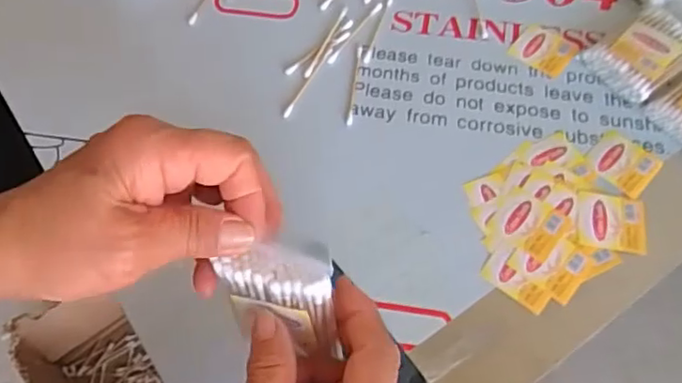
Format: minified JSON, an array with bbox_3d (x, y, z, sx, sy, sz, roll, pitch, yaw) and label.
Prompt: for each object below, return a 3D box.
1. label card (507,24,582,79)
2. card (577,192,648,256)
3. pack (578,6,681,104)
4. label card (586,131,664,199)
[{"bbox_3d":[0.158,-0.111,0.474,0.044,0.004,0.041,33,66,18],"label":"label card"},{"bbox_3d":[0.177,0.020,0.401,0.043,0.004,0.041,8,61,6],"label":"card"},{"bbox_3d":[0.227,-0.103,0.457,0.077,0.022,0.057,-31,64,-16],"label":"pack"},{"bbox_3d":[0.195,-0.021,0.423,0.044,0.004,0.041,37,67,20],"label":"label card"}]

